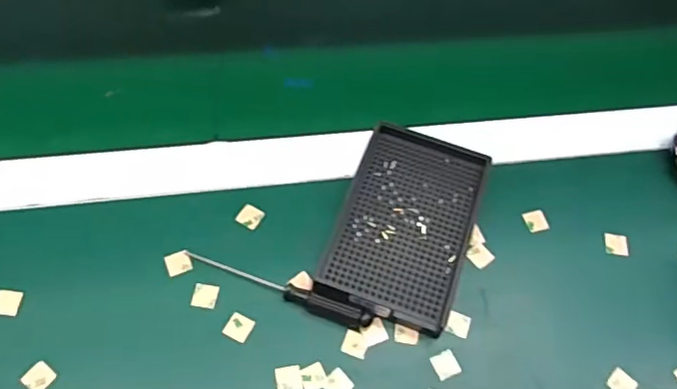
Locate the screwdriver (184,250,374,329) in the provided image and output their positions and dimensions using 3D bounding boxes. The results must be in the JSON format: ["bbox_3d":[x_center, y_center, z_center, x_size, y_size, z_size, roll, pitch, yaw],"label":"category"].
[{"bbox_3d":[-0.042,0.062,0.376,0.132,0.015,0.011,19,61,7],"label":"screwdriver"}]

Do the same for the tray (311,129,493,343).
[{"bbox_3d":[0.048,0.020,0.402,0.091,0.023,0.138,18,61,7],"label":"tray"}]

